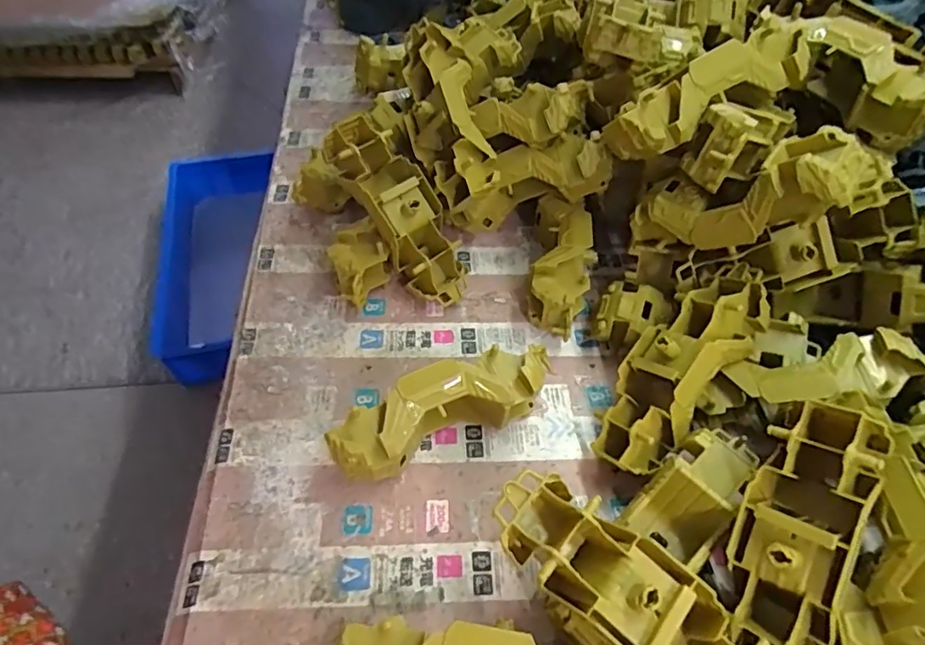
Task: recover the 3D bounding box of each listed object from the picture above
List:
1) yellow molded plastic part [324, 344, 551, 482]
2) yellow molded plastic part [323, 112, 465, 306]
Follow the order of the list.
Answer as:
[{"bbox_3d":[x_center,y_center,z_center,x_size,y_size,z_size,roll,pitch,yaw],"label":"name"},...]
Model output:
[{"bbox_3d":[-0.009,0.065,0.412,0.175,0.060,0.046,-23,58,-17],"label":"yellow molded plastic part"},{"bbox_3d":[-0.060,-0.098,0.496,0.058,0.058,0.185,-34,95,-27],"label":"yellow molded plastic part"}]

